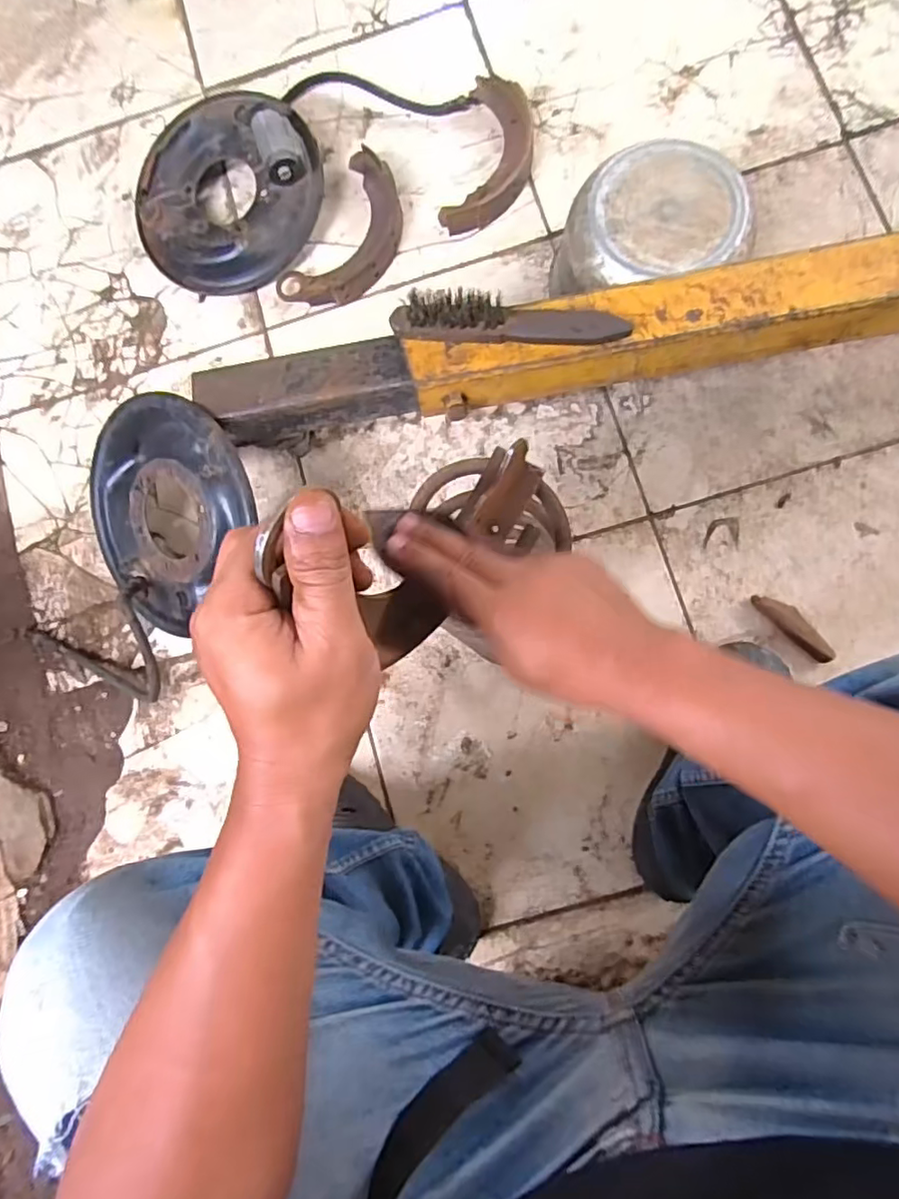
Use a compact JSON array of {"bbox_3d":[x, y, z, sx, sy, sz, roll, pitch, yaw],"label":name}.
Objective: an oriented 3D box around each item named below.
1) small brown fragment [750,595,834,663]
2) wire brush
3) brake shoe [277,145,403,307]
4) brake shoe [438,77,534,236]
[{"bbox_3d":[0.400,0.030,0.699,0.105,0.018,0.028,44,89,8],"label":"small brown fragment"},{"bbox_3d":[0.058,-0.275,0.588,0.225,0.049,0.035,2,82,5],"label":"wire brush"},{"bbox_3d":[-0.130,-0.481,0.806,0.117,0.033,0.220,31,87,8],"label":"brake shoe"},{"bbox_3d":[0.061,-0.593,0.801,0.097,0.038,0.227,13,85,7],"label":"brake shoe"}]

